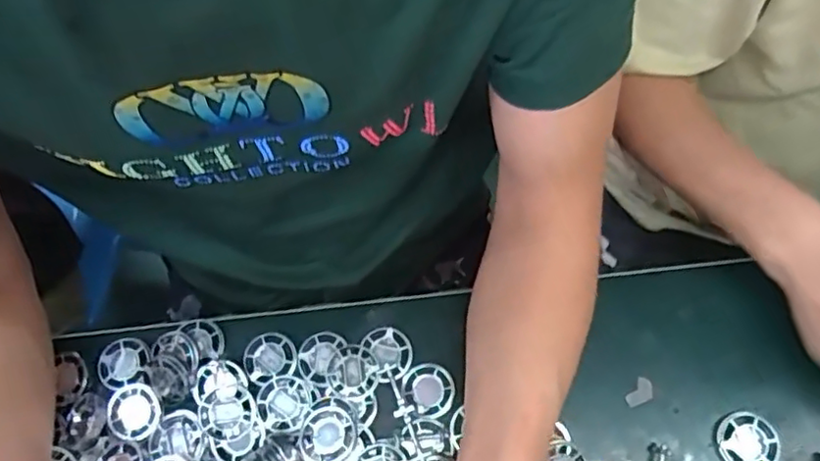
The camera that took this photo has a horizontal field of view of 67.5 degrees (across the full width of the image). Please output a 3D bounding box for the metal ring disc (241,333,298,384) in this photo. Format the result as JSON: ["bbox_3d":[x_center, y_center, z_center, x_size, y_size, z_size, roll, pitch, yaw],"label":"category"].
[{"bbox_3d":[-0.108,0.097,0.472,0.040,0.004,0.037,-16,71,-3],"label":"metal ring disc"}]

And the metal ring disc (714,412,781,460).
[{"bbox_3d":[0.239,0.150,0.434,0.041,0.008,0.040,-1,71,2],"label":"metal ring disc"}]

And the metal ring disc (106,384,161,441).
[{"bbox_3d":[-0.203,0.133,0.451,0.043,0.009,0.036,28,75,11],"label":"metal ring disc"}]

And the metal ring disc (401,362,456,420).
[{"bbox_3d":[0.014,0.119,0.455,0.038,0.004,0.039,-3,78,14],"label":"metal ring disc"}]

